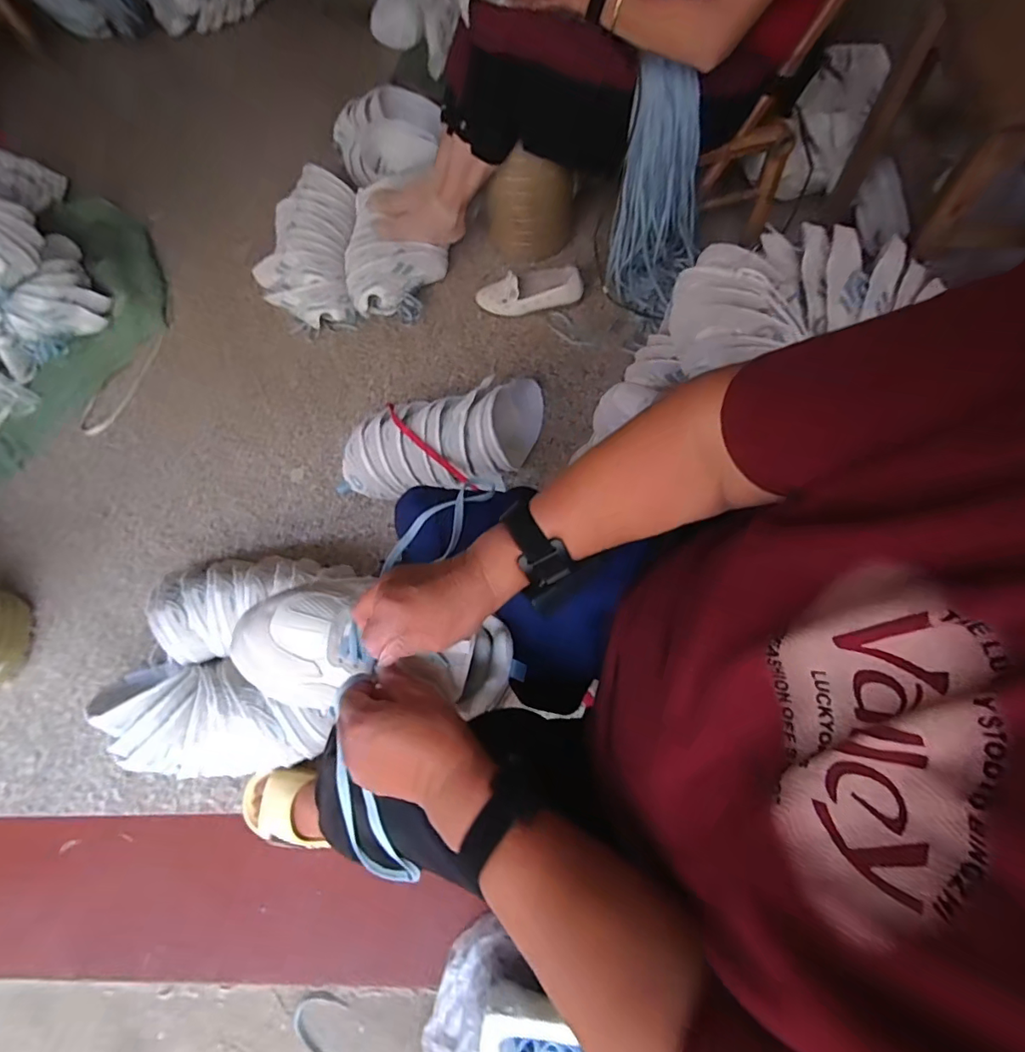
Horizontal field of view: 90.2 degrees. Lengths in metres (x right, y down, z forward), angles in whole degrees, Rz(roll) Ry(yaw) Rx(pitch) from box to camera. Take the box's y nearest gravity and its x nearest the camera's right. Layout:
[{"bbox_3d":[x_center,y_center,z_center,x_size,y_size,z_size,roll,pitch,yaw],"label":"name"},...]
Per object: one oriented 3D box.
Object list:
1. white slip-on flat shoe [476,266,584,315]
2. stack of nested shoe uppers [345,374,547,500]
[{"bbox_3d":[0.039,-0.551,1.207,0.248,0.065,0.078,-7,66,3],"label":"white slip-on flat shoe"},{"bbox_3d":[-0.128,-0.176,1.024,0.394,0.155,0.214,-7,66,1],"label":"stack of nested shoe uppers"}]

